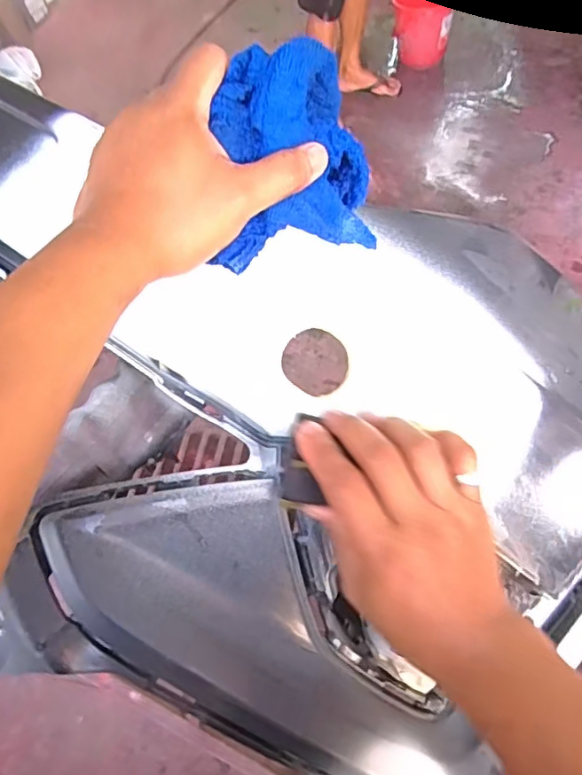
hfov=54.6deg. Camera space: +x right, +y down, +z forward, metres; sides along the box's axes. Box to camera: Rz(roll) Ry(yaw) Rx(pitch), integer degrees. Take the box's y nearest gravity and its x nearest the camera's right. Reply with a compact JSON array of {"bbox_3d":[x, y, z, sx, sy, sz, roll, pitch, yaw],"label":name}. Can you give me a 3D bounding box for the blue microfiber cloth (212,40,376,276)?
[{"bbox_3d":[-0.001,-0.139,0.333,0.093,0.087,0.095,-9,57,-1],"label":"blue microfiber cloth"}]

